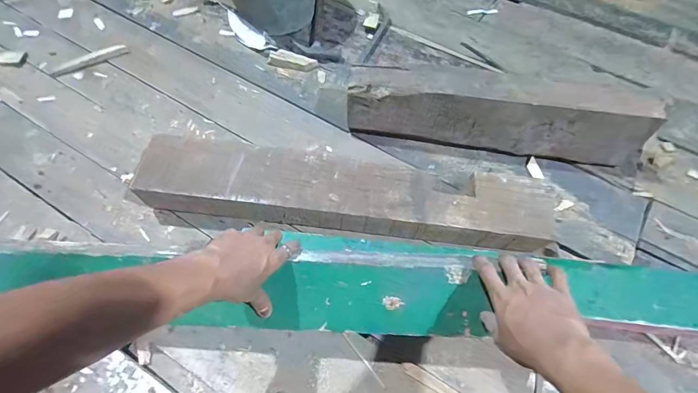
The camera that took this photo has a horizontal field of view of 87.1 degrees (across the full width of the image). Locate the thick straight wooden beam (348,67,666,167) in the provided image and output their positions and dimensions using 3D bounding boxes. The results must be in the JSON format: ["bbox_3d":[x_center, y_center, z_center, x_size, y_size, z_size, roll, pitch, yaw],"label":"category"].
[{"bbox_3d":[0.293,-0.154,0.724,0.583,0.159,0.079,9,60,2],"label":"thick straight wooden beam"}]

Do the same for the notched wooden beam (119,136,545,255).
[{"bbox_3d":[0.002,0.005,0.654,0.719,0.097,0.127,6,60,0],"label":"notched wooden beam"}]

